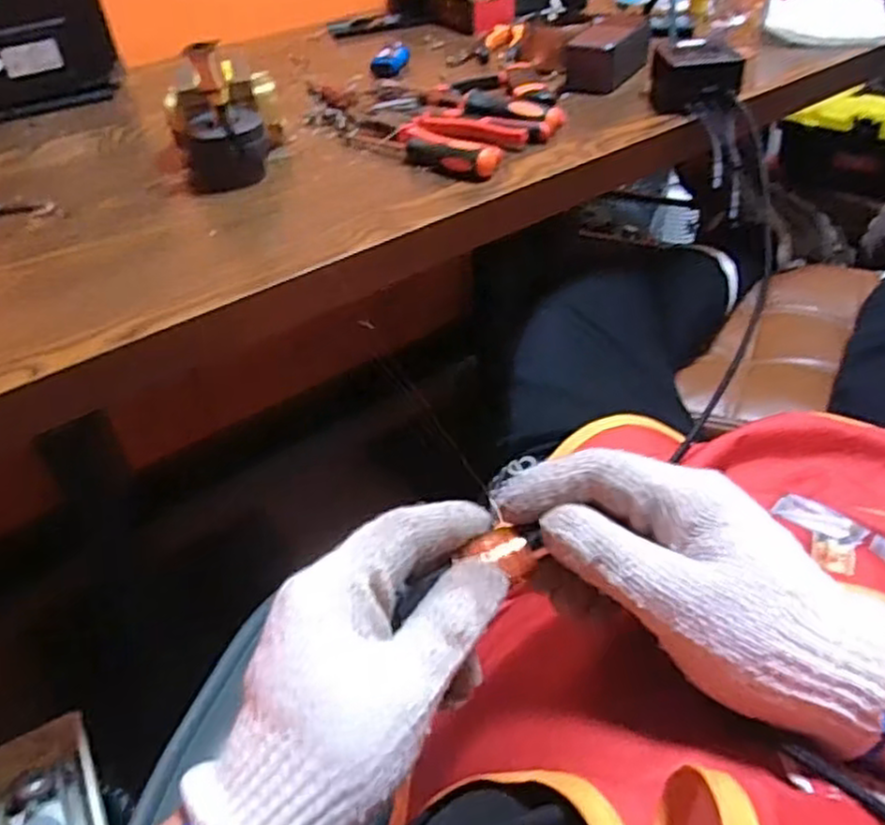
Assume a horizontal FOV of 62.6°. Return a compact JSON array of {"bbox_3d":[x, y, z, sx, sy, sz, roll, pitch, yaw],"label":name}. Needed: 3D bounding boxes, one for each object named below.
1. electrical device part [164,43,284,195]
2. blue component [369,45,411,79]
[{"bbox_3d":[-0.201,-0.275,0.662,0.100,0.111,0.114,-13,41,-8],"label":"electrical device part"},{"bbox_3d":[-0.064,-0.435,0.897,0.039,0.018,0.065,3,41,11],"label":"blue component"}]

